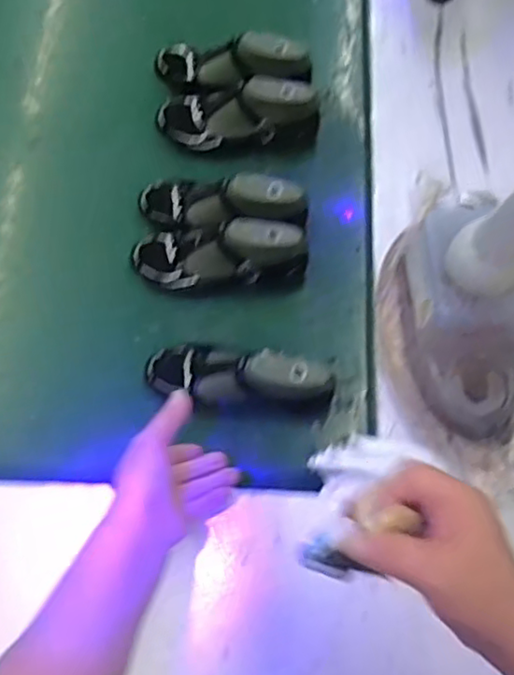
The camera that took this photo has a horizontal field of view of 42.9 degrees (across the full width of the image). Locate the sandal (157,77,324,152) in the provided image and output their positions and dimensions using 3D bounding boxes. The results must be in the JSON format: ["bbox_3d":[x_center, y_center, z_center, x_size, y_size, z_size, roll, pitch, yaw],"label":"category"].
[{"bbox_3d":[-0.026,-0.282,0.828,0.207,0.073,0.065,-5,70,-1],"label":"sandal"}]

